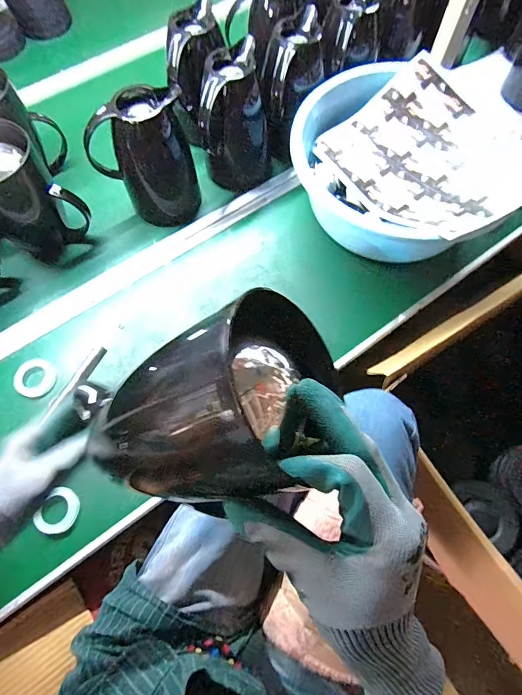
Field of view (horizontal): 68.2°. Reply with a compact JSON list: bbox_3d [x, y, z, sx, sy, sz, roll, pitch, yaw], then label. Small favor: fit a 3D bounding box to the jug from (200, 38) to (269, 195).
[{"bbox_3d":[-0.044,-0.391,0.684,0.123,0.197,0.120,-10,67,-3],"label":"jug"}]

